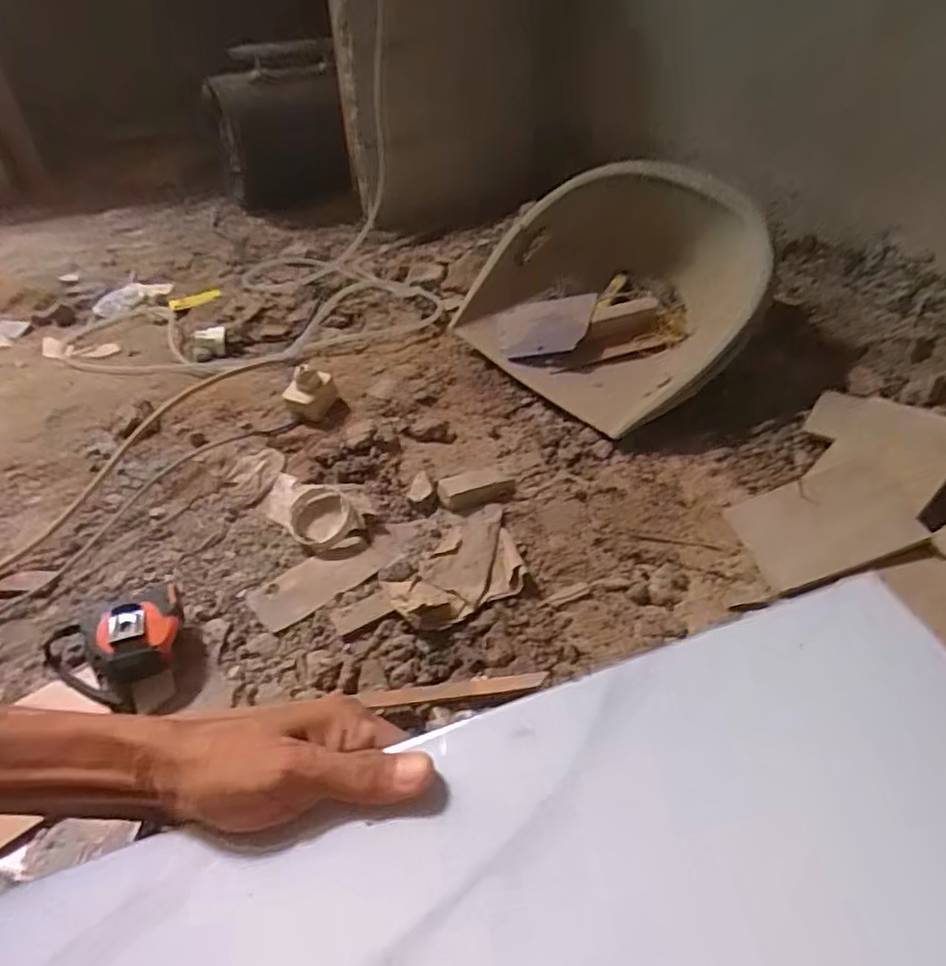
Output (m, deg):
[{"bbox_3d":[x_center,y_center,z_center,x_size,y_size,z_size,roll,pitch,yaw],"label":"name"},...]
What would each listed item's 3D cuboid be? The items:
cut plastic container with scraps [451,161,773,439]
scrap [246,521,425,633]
[{"bbox_3d":[0.237,-0.323,1.042,0.389,0.231,0.423,-31,49,-27],"label":"cut plastic container with scraps"},{"bbox_3d":[-0.147,0.096,0.740,0.206,0.006,0.064,-29,49,-26],"label":"scrap"}]

